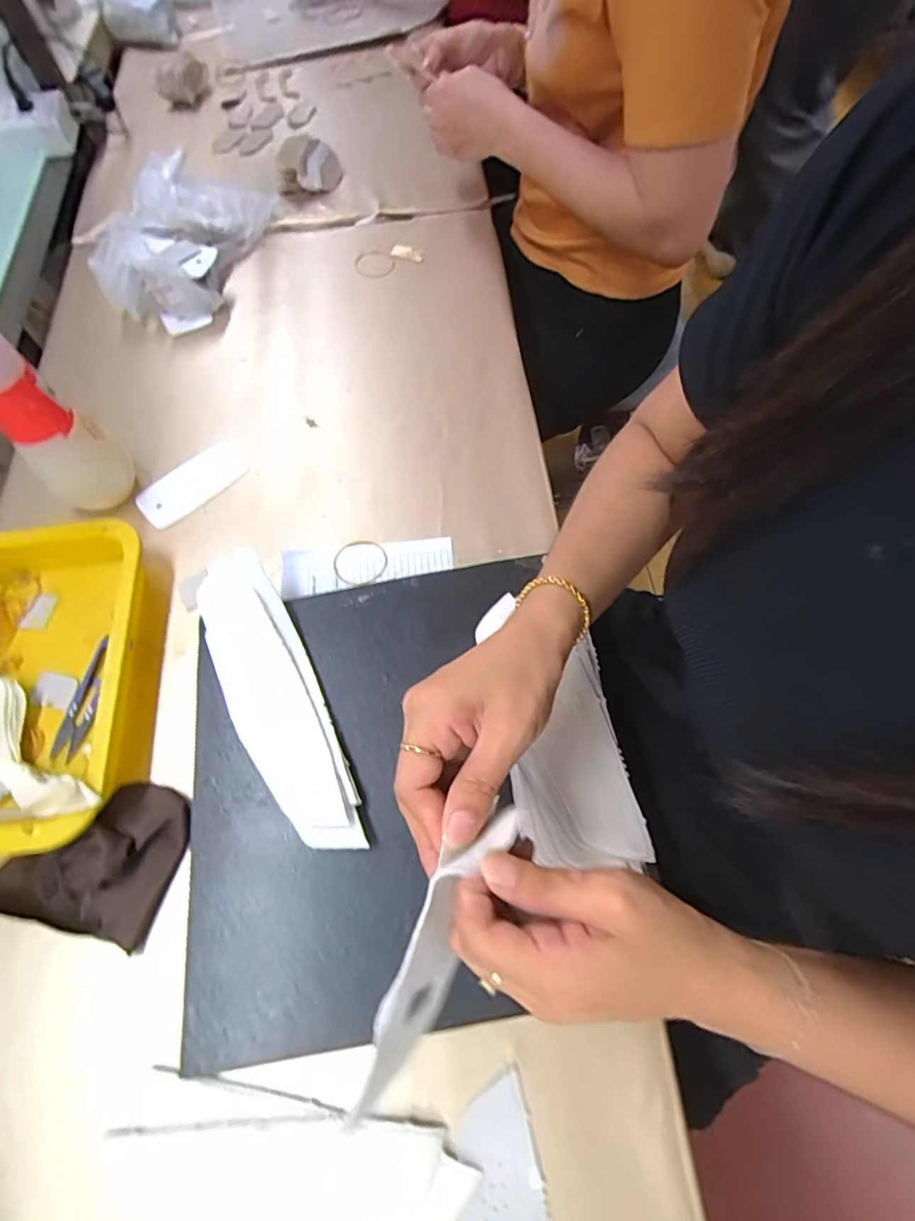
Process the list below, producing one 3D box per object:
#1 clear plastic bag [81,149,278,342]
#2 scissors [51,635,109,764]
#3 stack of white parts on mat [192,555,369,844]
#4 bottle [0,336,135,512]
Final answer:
[{"bbox_3d":[-0.323,-0.441,0.628,0.135,0.074,0.229,9,65,4],"label":"clear plastic bag"},{"bbox_3d":[-0.291,0.069,0.424,0.021,0.011,0.095,11,65,5],"label":"scissors"},{"bbox_3d":[-0.138,0.060,0.394,0.067,0.014,0.241,-27,68,-2],"label":"stack of white parts on mat"},{"bbox_3d":[-0.340,-0.157,0.429,0.054,0.185,0.064,41,71,17],"label":"bottle"}]

